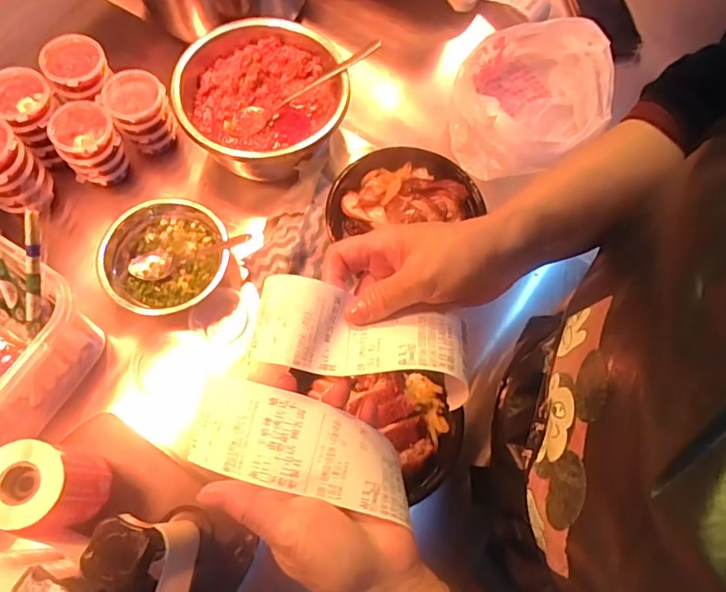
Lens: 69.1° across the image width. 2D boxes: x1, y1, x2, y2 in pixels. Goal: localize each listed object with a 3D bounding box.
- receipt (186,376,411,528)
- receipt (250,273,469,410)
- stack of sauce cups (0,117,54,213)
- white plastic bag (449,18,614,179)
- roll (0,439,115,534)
[{"bbox_3d":[-0.037,0.091,0.315,0.133,0.026,0.053,18,69,4],"label":"receipt"},{"bbox_3d":[-0.001,0.025,0.317,0.127,0.020,0.052,12,69,1],"label":"receipt"},{"bbox_3d":[-0.384,-0.134,0.570,0.064,0.114,0.056,-42,76,-17],"label":"stack of sauce cups"},{"bbox_3d":[0.220,-0.260,0.673,0.246,0.093,0.182,-38,75,-16],"label":"white plastic bag"},{"bbox_3d":[-0.254,0.155,0.434,0.064,0.102,0.064,1,69,-2],"label":"roll"}]

